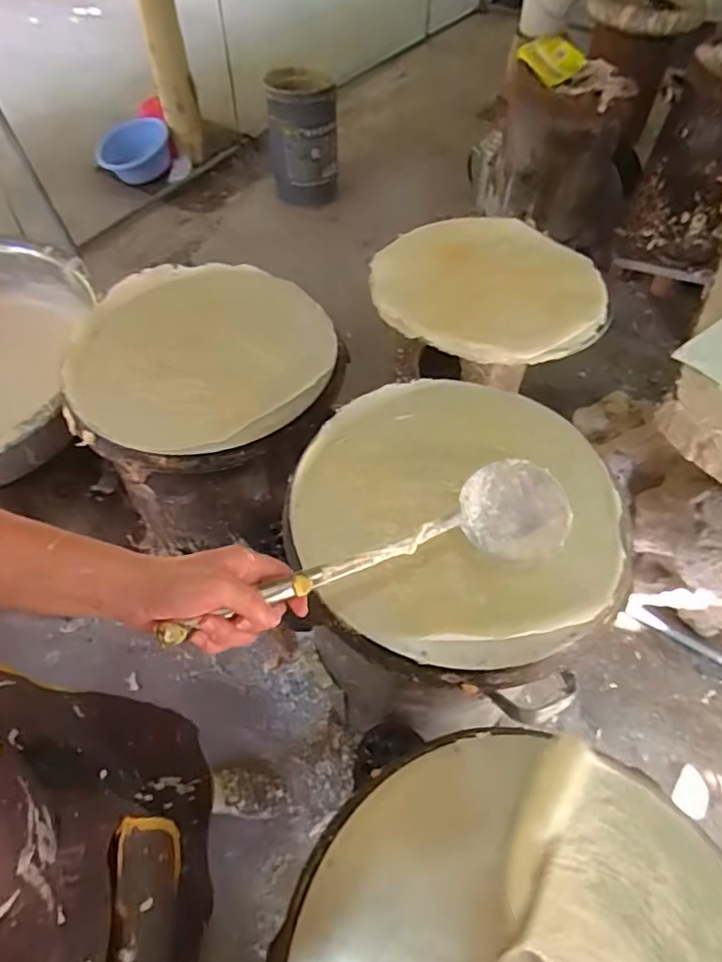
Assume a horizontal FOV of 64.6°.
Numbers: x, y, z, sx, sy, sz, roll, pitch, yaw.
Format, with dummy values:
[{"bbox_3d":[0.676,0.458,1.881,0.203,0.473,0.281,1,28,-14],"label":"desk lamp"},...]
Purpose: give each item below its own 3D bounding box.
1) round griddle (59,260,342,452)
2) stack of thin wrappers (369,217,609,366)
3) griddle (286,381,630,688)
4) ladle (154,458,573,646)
[{"bbox_3d":[-0.241,-0.198,0.859,0.370,0.050,0.377,1,56,-1],"label":"round griddle"},{"bbox_3d":[0.211,-0.343,0.970,0.370,0.031,0.381,4,56,1],"label":"stack of thin wrappers"},{"bbox_3d":[0.112,0.034,0.686,0.375,0.049,0.386,1,56,-1],"label":"griddle"},{"bbox_3d":[0.015,0.061,0.470,0.347,0.075,0.076,-15,57,-21],"label":"ladle"}]

